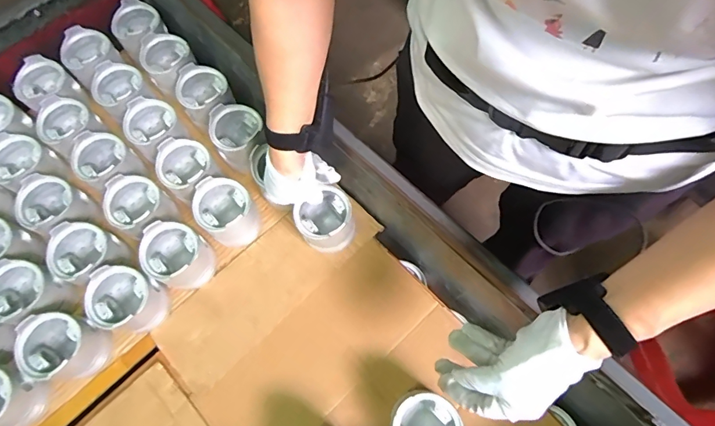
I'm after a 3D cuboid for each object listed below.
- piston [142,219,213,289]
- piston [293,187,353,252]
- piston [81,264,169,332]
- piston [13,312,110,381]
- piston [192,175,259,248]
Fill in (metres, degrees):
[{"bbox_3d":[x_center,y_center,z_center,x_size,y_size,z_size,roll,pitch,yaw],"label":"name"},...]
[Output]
[{"bbox_3d":[-0.268,0.068,0.639,0.085,0.095,0.081,0,68,1],"label":"piston"},{"bbox_3d":[-0.048,0.013,0.637,0.079,0.075,0.078,0,68,1],"label":"piston"},{"bbox_3d":[-0.334,0.129,0.619,0.085,0.094,0.081,0,68,1],"label":"piston"},{"bbox_3d":[-0.410,0.191,0.598,0.084,0.096,0.083,0,68,1],"label":"piston"},{"bbox_3d":[-0.202,0.003,0.665,0.079,0.091,0.095,-35,72,-12],"label":"piston"}]

